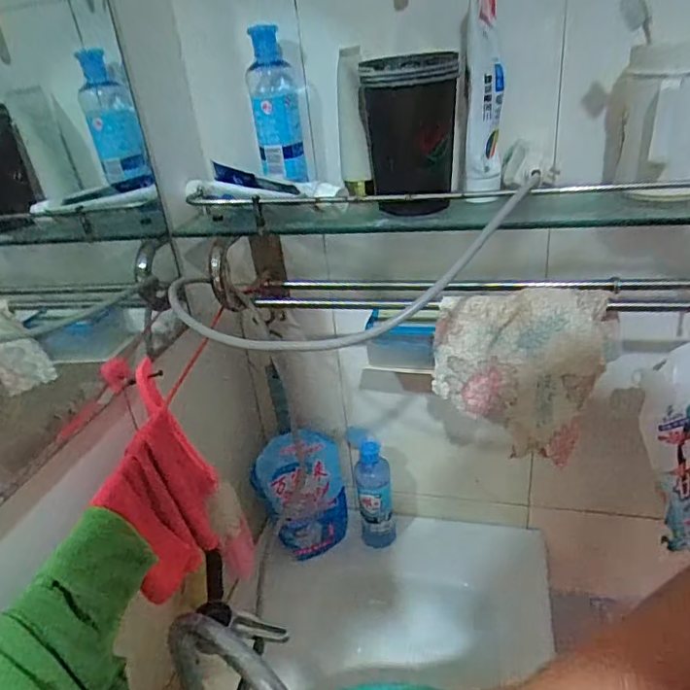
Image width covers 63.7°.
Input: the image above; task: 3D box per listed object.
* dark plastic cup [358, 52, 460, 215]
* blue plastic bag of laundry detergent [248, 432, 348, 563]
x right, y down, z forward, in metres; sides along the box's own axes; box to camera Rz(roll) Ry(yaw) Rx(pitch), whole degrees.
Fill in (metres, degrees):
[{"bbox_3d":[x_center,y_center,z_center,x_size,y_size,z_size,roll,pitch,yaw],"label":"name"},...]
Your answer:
[{"bbox_3d":[0.060,-0.192,0.506,0.080,0.127,0.083,-2,28,9],"label":"dark plastic cup"},{"bbox_3d":[-0.060,0.210,0.770,0.120,0.175,0.065,-9,28,-5],"label":"blue plastic bag of laundry detergent"}]

